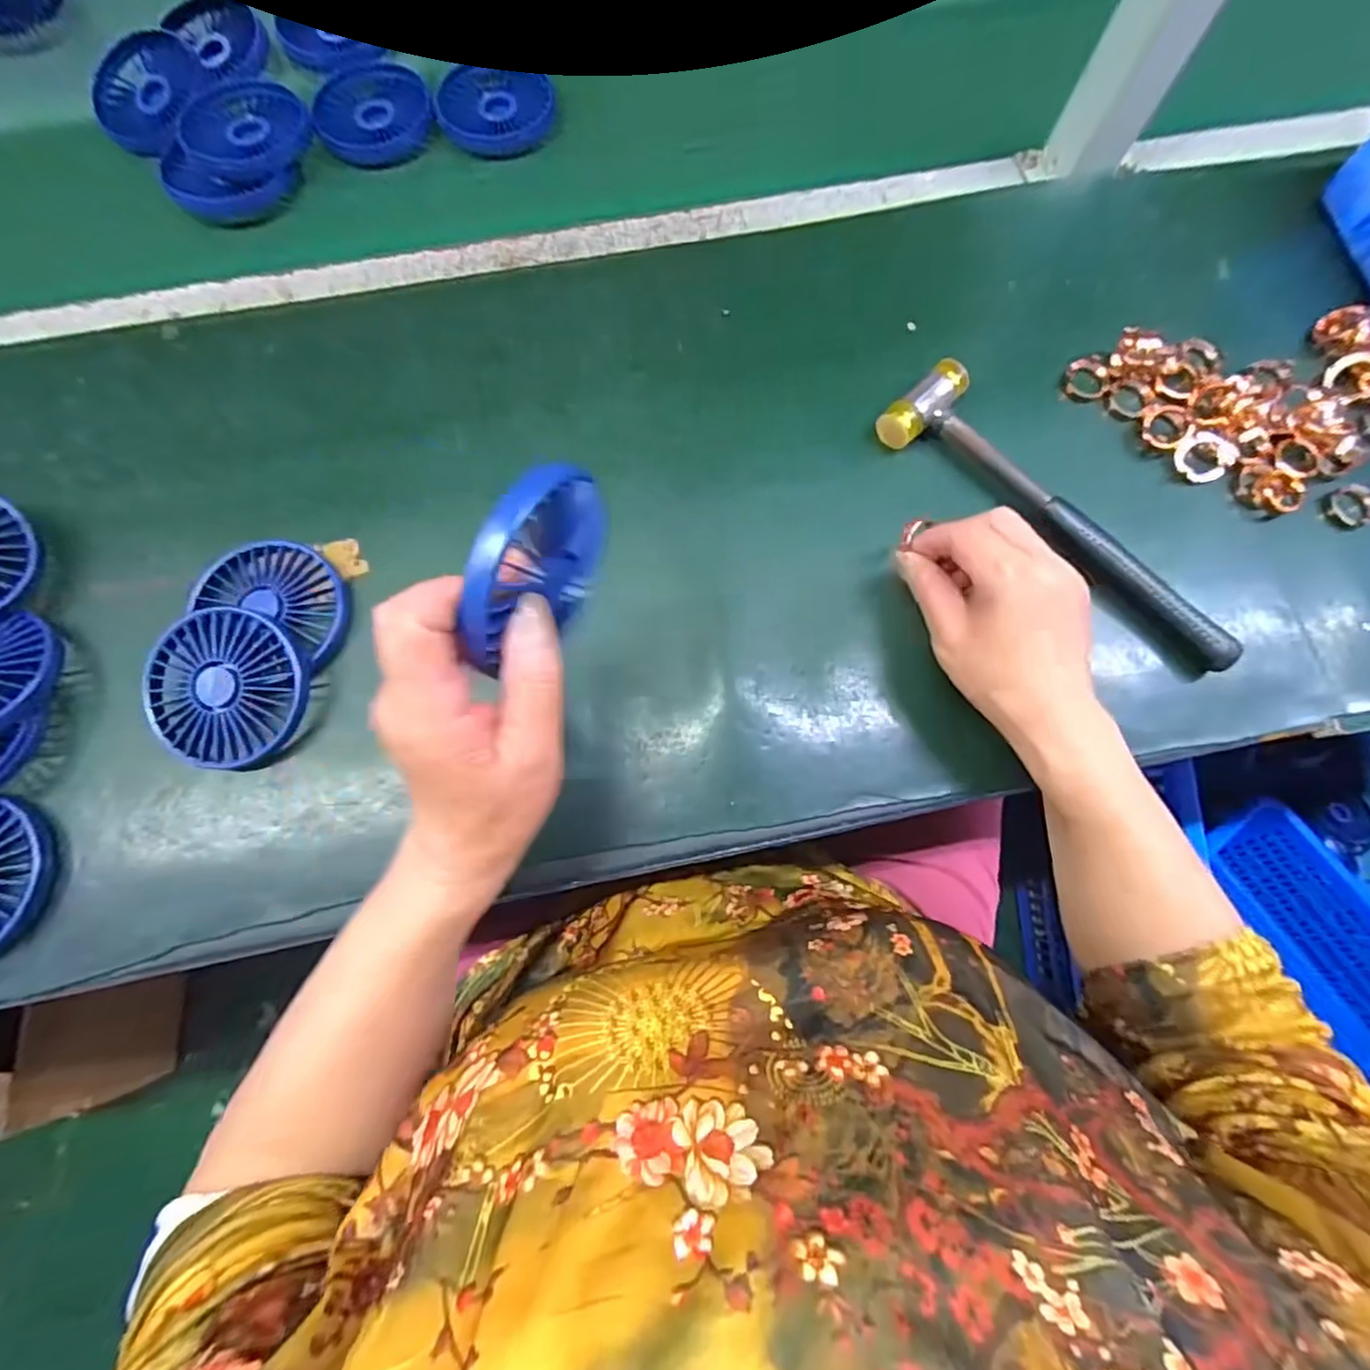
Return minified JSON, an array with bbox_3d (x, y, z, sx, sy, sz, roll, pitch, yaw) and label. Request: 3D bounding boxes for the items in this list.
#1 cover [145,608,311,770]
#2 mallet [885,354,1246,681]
[{"bbox_3d":[-0.256,0.002,0.348,0.085,0.018,0.082,24,79,6],"label":"cover"},{"bbox_3d":[0.225,-0.101,0.373,0.237,0.023,0.057,42,81,9],"label":"mallet"}]

